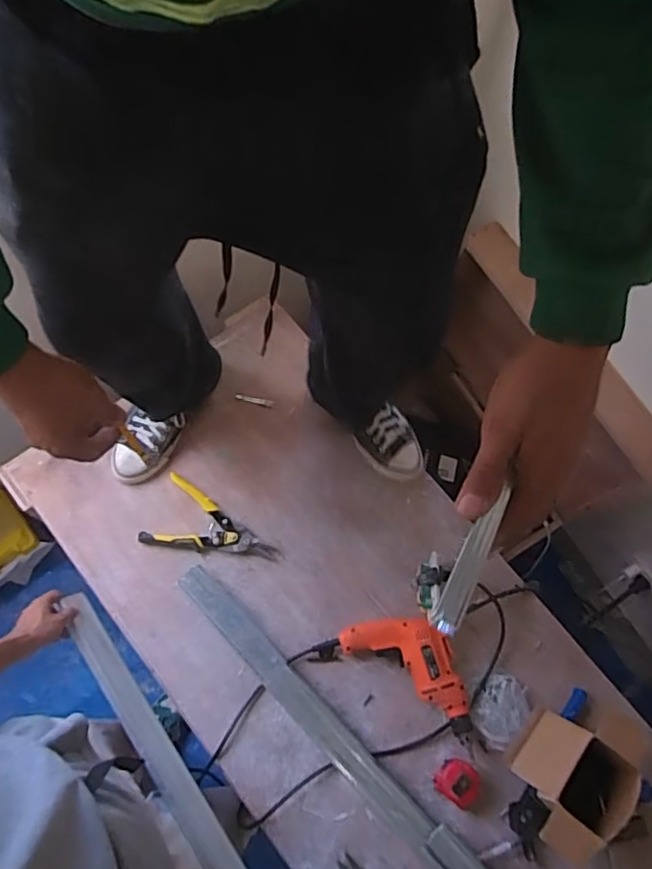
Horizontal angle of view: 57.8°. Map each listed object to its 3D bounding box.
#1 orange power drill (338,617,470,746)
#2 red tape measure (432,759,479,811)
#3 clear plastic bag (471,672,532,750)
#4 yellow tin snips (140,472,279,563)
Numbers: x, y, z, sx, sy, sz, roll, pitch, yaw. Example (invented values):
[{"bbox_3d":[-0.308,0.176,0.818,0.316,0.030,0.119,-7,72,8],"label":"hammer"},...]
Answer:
[{"bbox_3d":[0.157,0.384,1.011,0.259,0.058,0.128,34,71,8],"label":"orange power drill"},{"bbox_3d":[0.214,0.558,0.946,0.065,0.042,0.062,35,71,9],"label":"red tape measure"},{"bbox_3d":[0.294,0.463,0.997,0.082,0.026,0.113,38,70,12],"label":"clear plastic bag"},{"bbox_3d":[-0.206,0.187,1.074,0.239,0.034,0.128,27,69,8],"label":"yellow tin snips"}]

